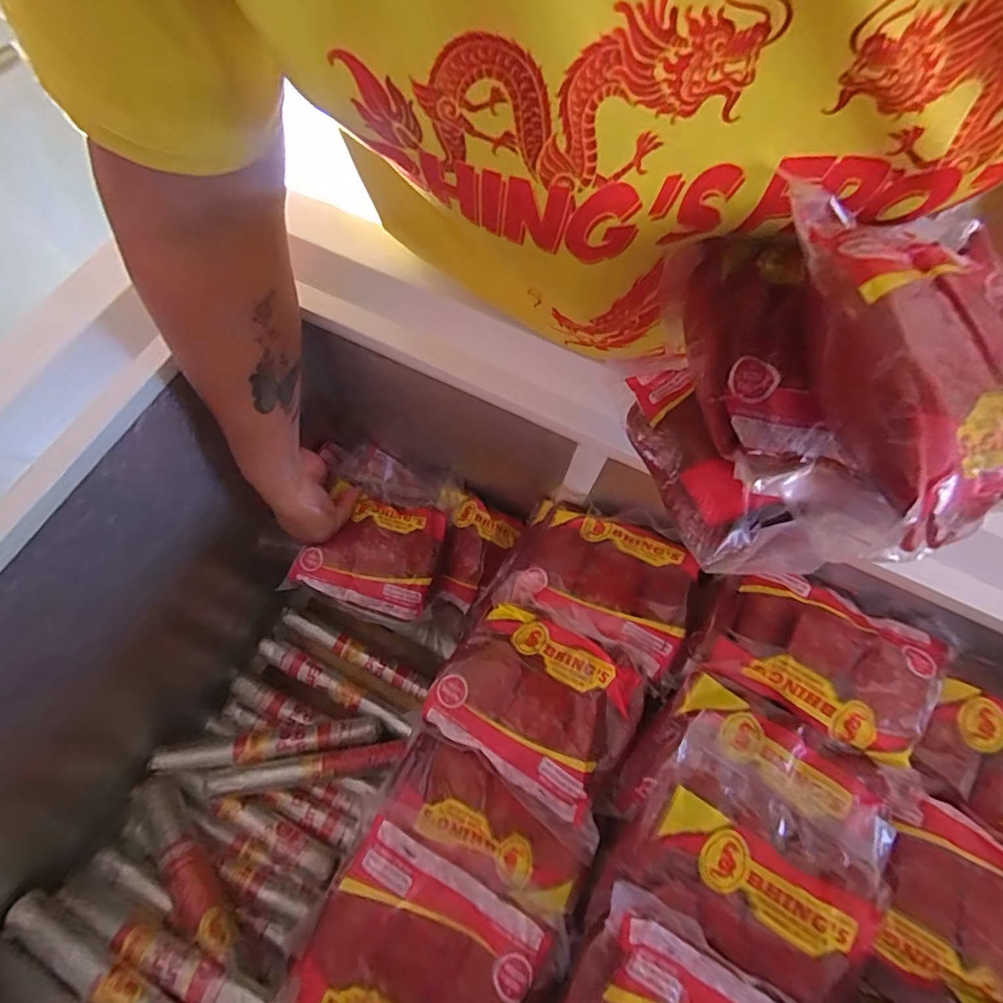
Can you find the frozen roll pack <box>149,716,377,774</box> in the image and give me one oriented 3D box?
[{"bbox_3d":[-0.251,0.267,0.577,0.224,0.027,0.028,-2,68,-20],"label":"frozen roll pack"}]

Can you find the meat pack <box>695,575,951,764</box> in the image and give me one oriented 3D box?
[{"bbox_3d":[0.204,0.099,0.339,0.134,0.038,0.093,27,67,8],"label":"meat pack"}]

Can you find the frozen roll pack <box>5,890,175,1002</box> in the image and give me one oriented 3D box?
[{"bbox_3d":[-0.303,0.387,0.417,0.235,0.040,0.037,29,67,9],"label":"frozen roll pack"}]

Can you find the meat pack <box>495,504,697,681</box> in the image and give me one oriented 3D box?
[{"bbox_3d":[0.069,0.052,0.390,0.138,0.024,0.096,22,62,23],"label":"meat pack"}]

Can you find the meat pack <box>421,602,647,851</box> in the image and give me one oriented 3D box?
[{"bbox_3d":[0.023,0.132,0.351,0.127,0.026,0.101,31,67,9],"label":"meat pack"}]

